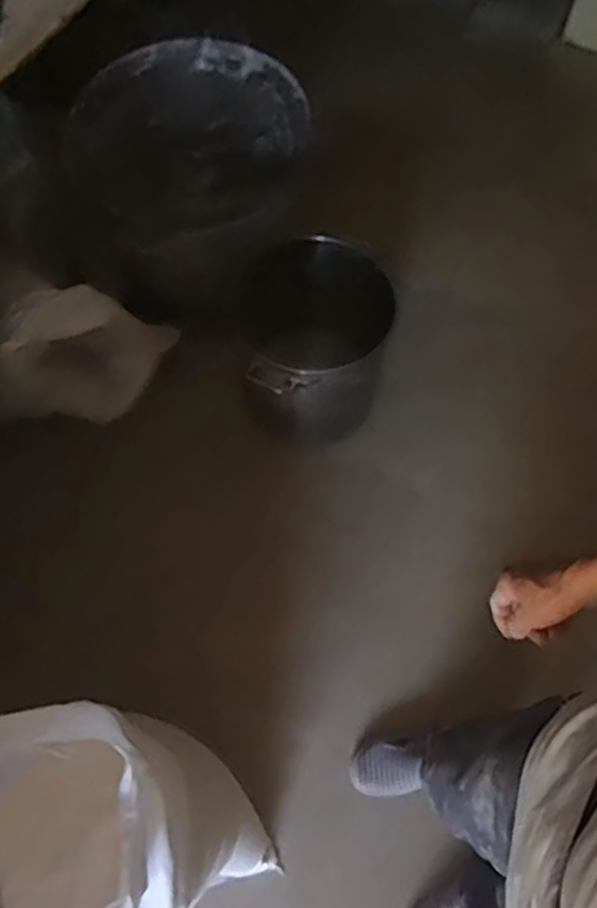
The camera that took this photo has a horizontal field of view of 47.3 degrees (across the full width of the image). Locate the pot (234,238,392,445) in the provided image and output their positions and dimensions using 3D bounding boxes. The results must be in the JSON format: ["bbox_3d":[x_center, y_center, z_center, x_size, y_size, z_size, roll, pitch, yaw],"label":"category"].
[{"bbox_3d":[0.038,-0.250,1.569,0.343,0.349,0.367,1,64,-1],"label":"pot"}]

